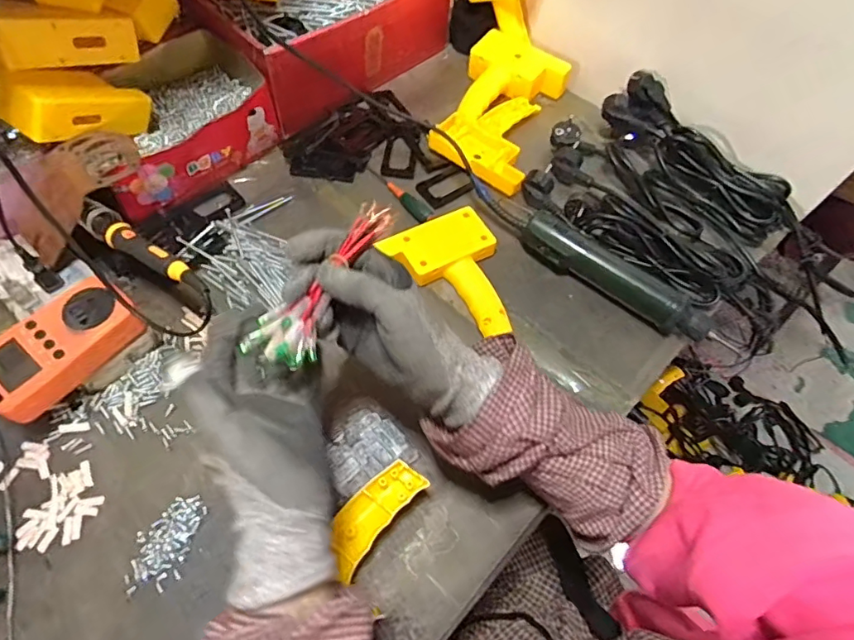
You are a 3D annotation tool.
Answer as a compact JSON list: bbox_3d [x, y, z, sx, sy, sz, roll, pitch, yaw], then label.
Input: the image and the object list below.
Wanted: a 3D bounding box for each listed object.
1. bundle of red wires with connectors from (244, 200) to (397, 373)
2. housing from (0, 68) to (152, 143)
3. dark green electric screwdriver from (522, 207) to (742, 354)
[{"bbox_3d":[-0.064,-0.026,0.339,0.042,0.020,0.124,32,74,14],"label":"bundle of red wires with connectors"},{"bbox_3d":[-0.351,-0.220,0.522,0.065,0.050,0.136,31,33,13],"label":"housing"},{"bbox_3d":[0.206,-0.042,0.546,0.235,0.041,0.045,30,63,13],"label":"dark green electric screwdriver"}]

